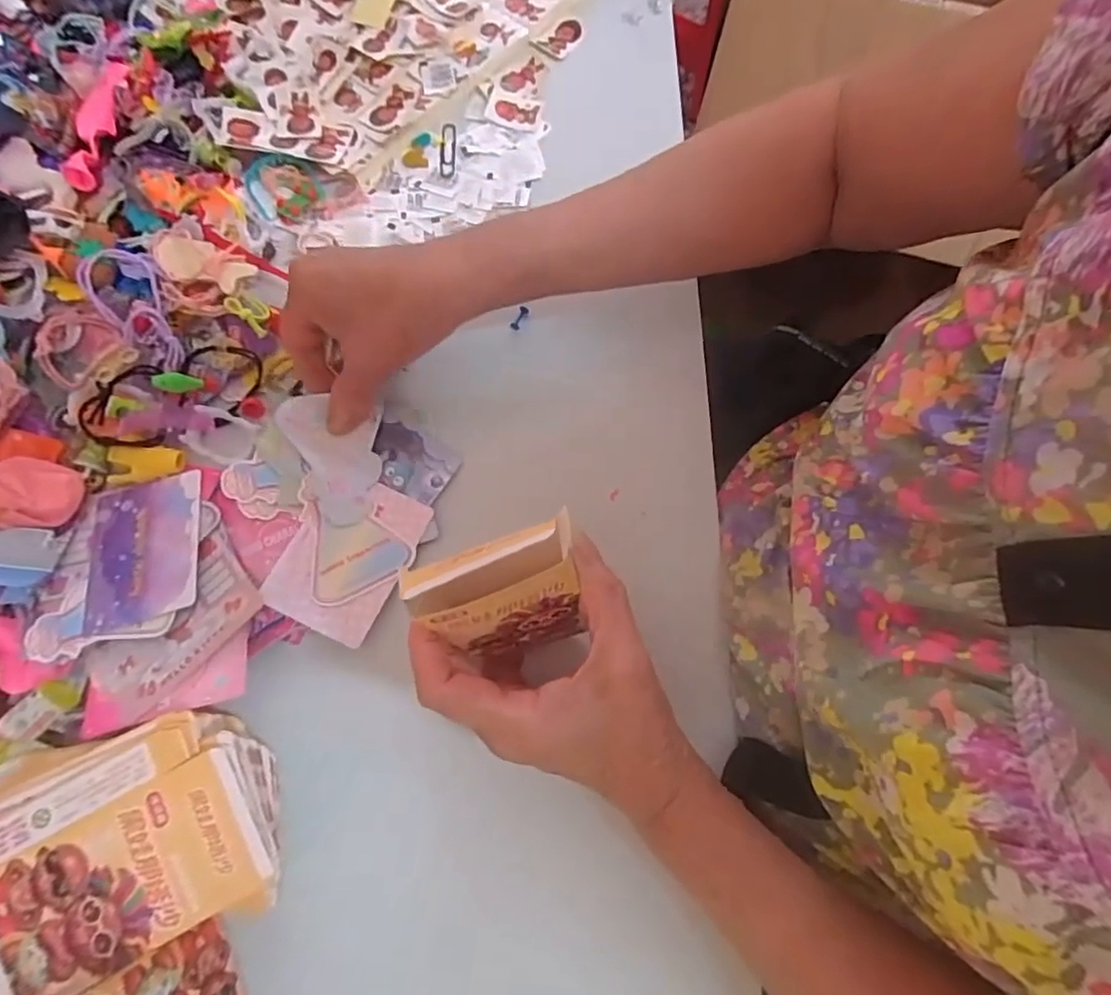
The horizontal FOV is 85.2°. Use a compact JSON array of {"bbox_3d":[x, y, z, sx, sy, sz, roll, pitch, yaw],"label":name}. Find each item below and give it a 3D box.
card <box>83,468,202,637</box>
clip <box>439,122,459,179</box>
[{"bbox_3d":[-0.231,0.028,0.339,0.062,0.004,0.087,-16,61,-1],"label":"card"},{"bbox_3d":[-0.077,-0.250,0.433,0.012,0.004,0.048,0,74,2],"label":"clip"}]

